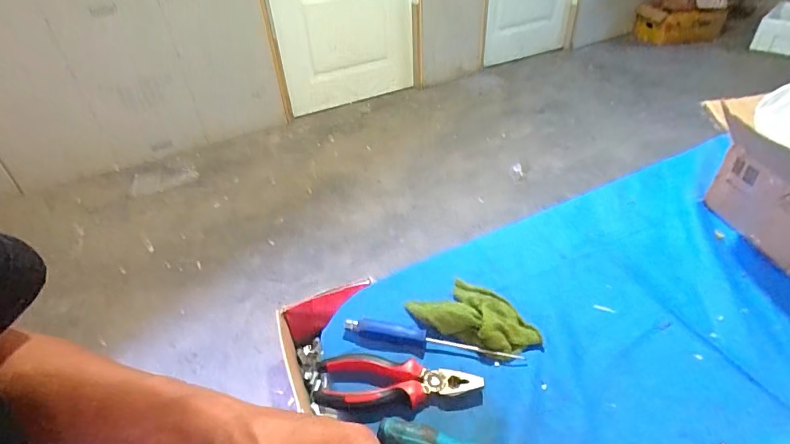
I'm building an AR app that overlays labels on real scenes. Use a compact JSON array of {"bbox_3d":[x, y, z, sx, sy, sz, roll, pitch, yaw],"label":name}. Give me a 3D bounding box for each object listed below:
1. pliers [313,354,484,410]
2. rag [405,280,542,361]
[{"bbox_3d":[0.003,0.156,0.440,0.158,0.017,0.053,-1,39,4],"label":"pliers"},{"bbox_3d":[0.085,0.106,0.494,0.089,0.024,0.120,-25,43,-25],"label":"rag"}]

